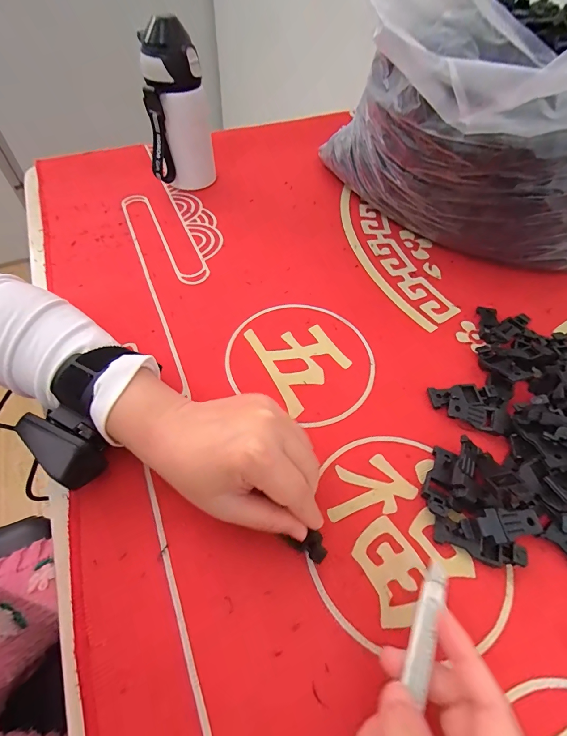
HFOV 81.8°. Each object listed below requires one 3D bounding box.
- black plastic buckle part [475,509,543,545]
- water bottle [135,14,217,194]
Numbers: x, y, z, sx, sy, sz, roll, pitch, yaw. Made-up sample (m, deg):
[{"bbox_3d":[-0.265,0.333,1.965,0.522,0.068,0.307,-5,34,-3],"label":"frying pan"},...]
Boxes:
[{"bbox_3d":[0.154,0.107,0.224,0.048,0.007,0.020,5,53,-18],"label":"black plastic buckle part"},{"bbox_3d":[-0.144,-0.338,0.440,0.083,0.166,0.075,-9,56,-8],"label":"water bottle"}]

